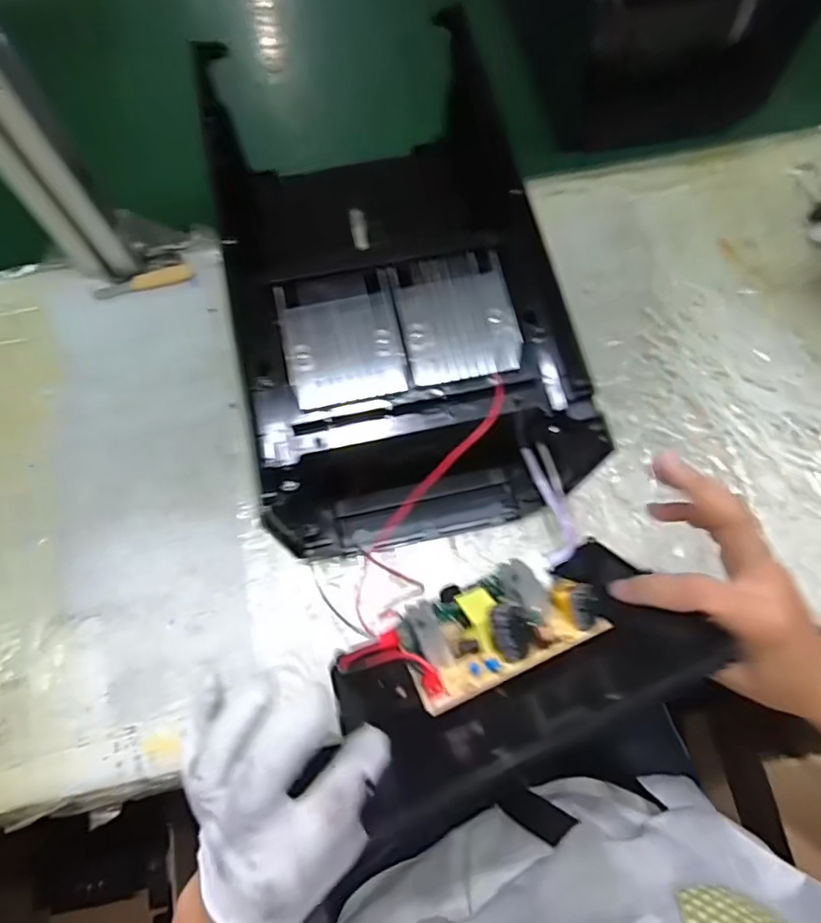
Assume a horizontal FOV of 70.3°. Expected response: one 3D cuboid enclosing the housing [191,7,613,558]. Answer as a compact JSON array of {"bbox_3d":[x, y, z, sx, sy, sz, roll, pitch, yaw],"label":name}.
[{"bbox_3d":[-0.017,-0.122,0.408,0.198,0.149,0.326,-11,71,-5],"label":"housing"}]

